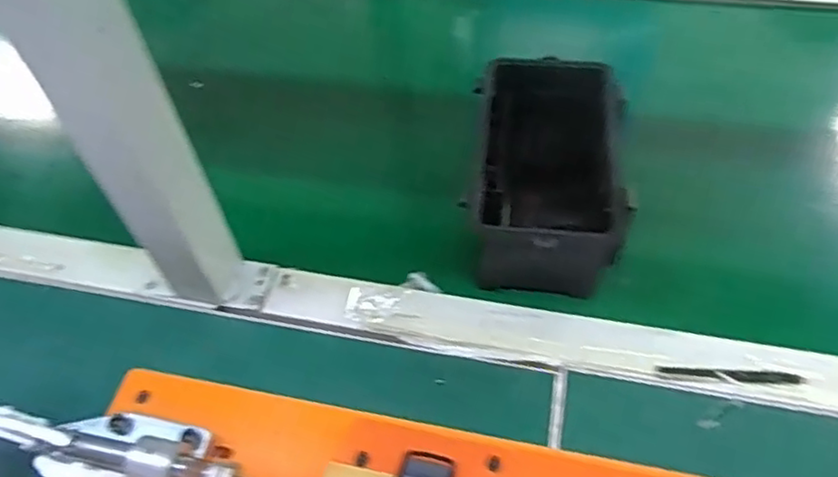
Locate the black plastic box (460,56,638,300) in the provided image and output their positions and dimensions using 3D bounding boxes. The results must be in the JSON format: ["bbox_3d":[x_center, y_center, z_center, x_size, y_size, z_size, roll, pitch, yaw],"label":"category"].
[{"bbox_3d":[0.095,-0.048,0.479,0.103,0.081,0.172,4,54,8],"label":"black plastic box"}]

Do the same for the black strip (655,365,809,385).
[{"bbox_3d":[0.202,0.089,0.415,0.090,0.006,0.009,3,54,7],"label":"black strip"}]

